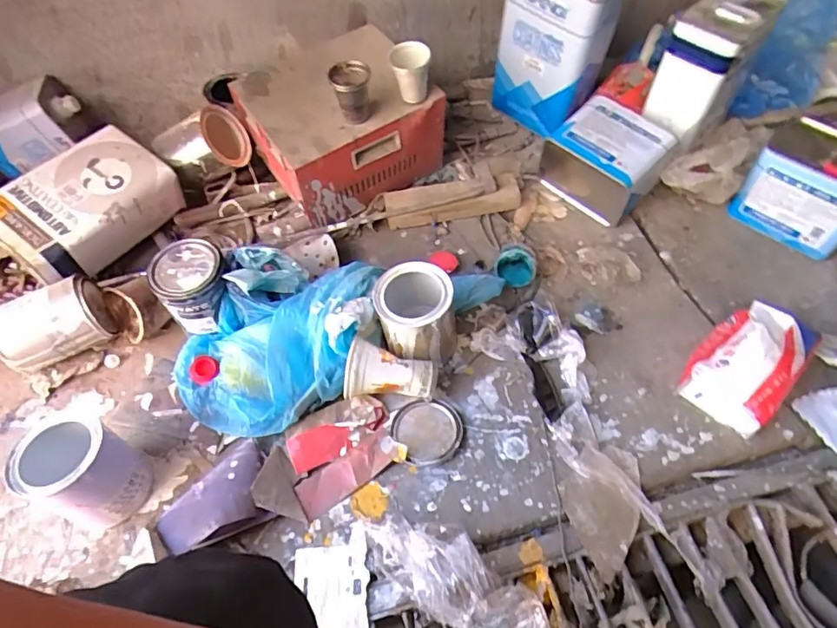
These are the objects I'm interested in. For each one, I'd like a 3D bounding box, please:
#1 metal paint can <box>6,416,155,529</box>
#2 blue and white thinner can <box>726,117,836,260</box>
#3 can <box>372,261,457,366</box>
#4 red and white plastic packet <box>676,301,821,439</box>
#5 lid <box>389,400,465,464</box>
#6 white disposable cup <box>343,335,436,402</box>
[{"bbox_3d":[-0.418,0.199,0.641,0.106,0.127,0.101,-2,57,4],"label":"metal paint can"},{"bbox_3d":[0.631,-0.206,0.824,0.167,0.171,0.115,33,66,24],"label":"blue and white thinner can"},{"bbox_3d":[-0.002,0.004,0.747,0.112,0.137,0.111,-2,57,4],"label":"can"},{"bbox_3d":[0.449,0.068,0.693,0.181,0.089,0.111,-39,62,-19],"label":"red and white plastic packet"},{"bbox_3d":[0.012,0.162,0.702,0.092,0.008,0.090,-2,57,4],"label":"lid"},{"bbox_3d":[-0.039,0.088,0.715,0.118,0.076,0.070,9,58,11],"label":"white disposable cup"}]

